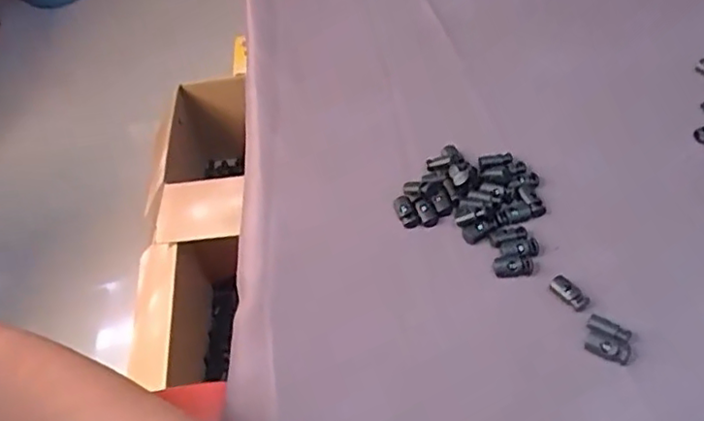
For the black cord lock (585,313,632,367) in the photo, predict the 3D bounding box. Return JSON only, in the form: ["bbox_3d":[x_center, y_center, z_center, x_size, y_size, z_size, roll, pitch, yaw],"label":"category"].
[{"bbox_3d":[0.129,0.065,0.313,0.024,0.007,0.018,23,56,24],"label":"black cord lock"}]

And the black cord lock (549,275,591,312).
[{"bbox_3d":[0.116,0.044,0.334,0.010,0.008,0.021,-33,54,-20],"label":"black cord lock"}]

